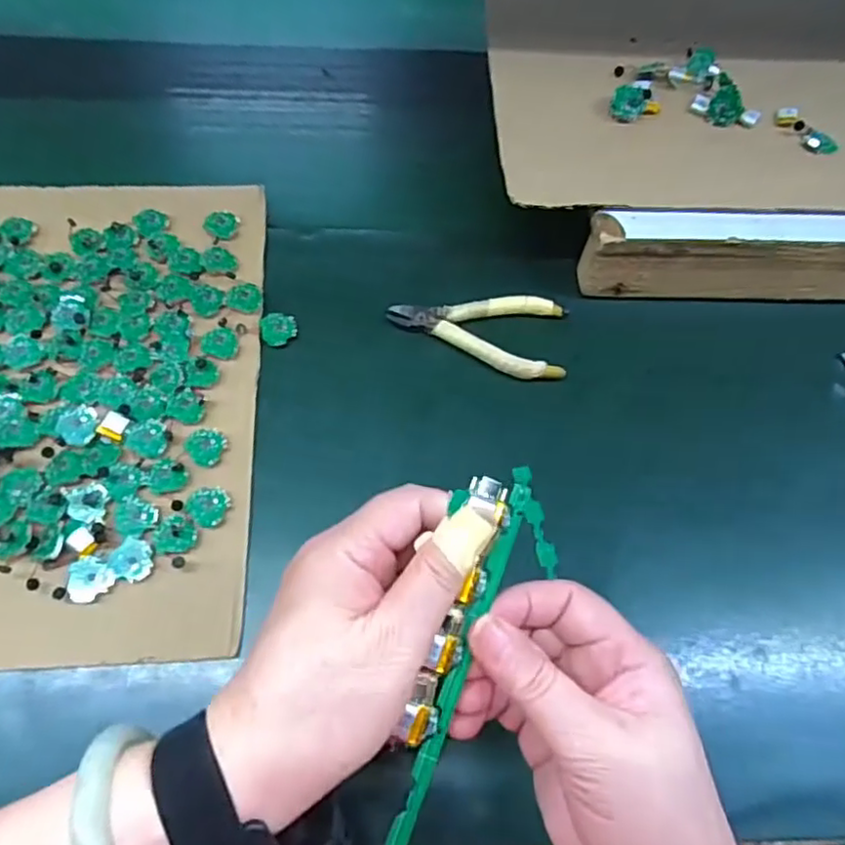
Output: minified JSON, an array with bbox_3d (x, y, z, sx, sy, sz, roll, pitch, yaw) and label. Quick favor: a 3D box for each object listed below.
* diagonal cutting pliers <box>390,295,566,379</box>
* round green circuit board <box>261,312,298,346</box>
[{"bbox_3d":[0.039,-0.067,0.449,0.124,0.009,0.062,8,68,1],"label":"diagonal cutting pliers"},{"bbox_3d":[-0.100,-0.065,0.440,0.024,0.004,0.024,1,63,-3],"label":"round green circuit board"}]

